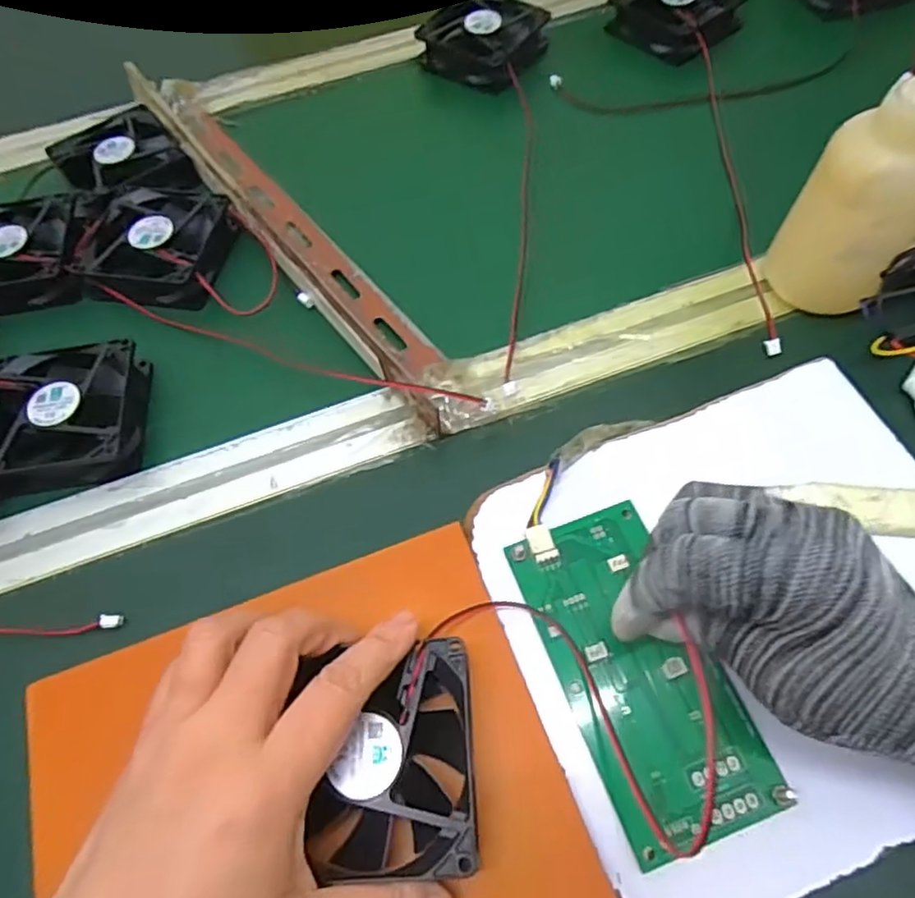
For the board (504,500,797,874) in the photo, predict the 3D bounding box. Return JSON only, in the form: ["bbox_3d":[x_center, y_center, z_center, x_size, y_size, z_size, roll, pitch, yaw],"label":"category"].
[{"bbox_3d":[0.075,0.090,0.273,0.065,0.010,0.133,-21,63,-9],"label":"board"}]

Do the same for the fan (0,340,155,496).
[{"bbox_3d":[-0.219,-0.019,0.360,0.080,0.027,0.079,-9,57,-1],"label":"fan"}]

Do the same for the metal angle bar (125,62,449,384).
[{"bbox_3d":[-0.121,-0.159,0.429,0.049,0.034,0.356,-35,61,-17],"label":"metal angle bar"}]

